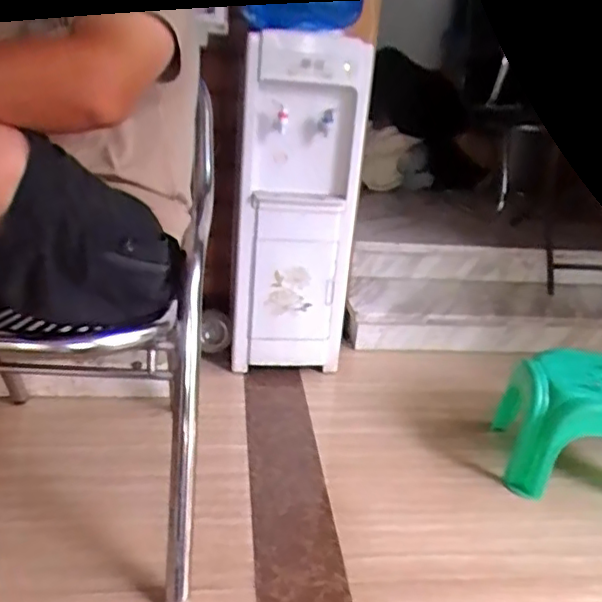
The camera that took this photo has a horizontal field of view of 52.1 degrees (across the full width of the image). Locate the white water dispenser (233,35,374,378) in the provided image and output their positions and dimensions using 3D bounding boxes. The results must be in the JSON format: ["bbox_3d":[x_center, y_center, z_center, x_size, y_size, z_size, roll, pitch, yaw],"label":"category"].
[{"bbox_3d":[-0.013,-0.250,1.675,0.314,0.830,0.292,4,21,-2],"label":"white water dispenser"}]

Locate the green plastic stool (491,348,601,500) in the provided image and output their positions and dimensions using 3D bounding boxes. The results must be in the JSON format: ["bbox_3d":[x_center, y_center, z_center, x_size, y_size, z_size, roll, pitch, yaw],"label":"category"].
[{"bbox_3d":[0.612,0.260,1.283,0.345,0.216,0.266,8,22,7],"label":"green plastic stool"}]

